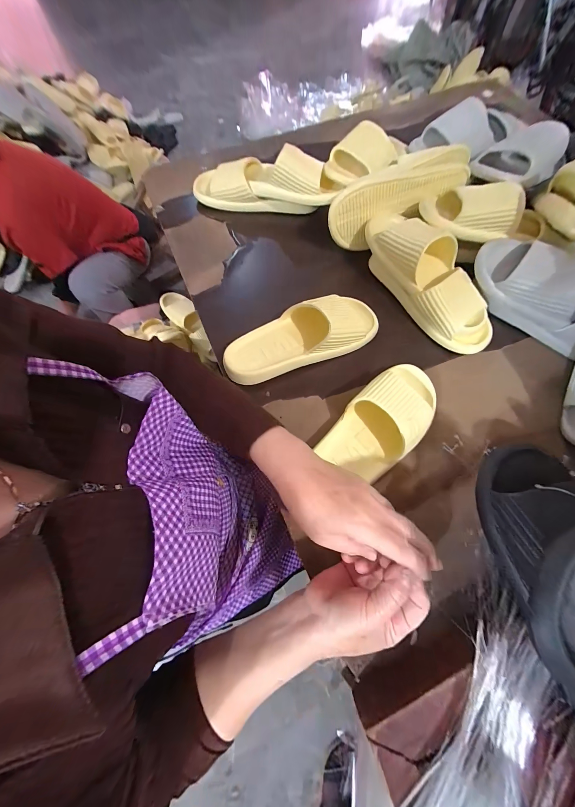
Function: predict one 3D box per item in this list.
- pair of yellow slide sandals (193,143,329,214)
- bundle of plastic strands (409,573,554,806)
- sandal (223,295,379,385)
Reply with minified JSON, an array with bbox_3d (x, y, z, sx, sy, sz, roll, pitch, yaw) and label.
[{"bbox_3d":[-0.044,-0.425,0.514,0.282,0.078,0.093,12,70,4],"label":"pair of yellow slide sandals"},{"bbox_3d":[0.167,0.291,0.219,0.081,0.020,0.243,32,73,11],"label":"bundle of plastic strands"},{"bbox_3d":[0.026,-0.110,0.412,0.245,0.070,0.092,-22,71,-8],"label":"sandal"}]

